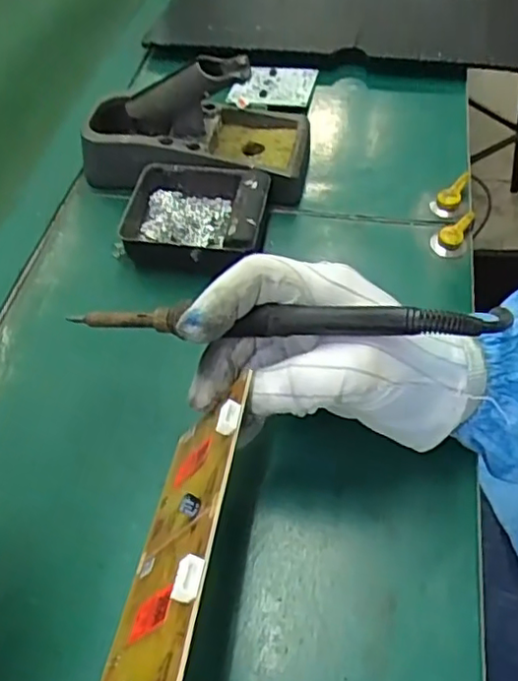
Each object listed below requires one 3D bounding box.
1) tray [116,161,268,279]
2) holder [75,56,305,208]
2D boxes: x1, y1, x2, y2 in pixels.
[{"bbox_3d":[-0.044,-0.085,0.429,0.098,0.037,0.086,6,52,10],"label":"tray"},{"bbox_3d":[-0.048,-0.162,0.458,0.164,0.085,0.074,5,52,9],"label":"holder"}]

